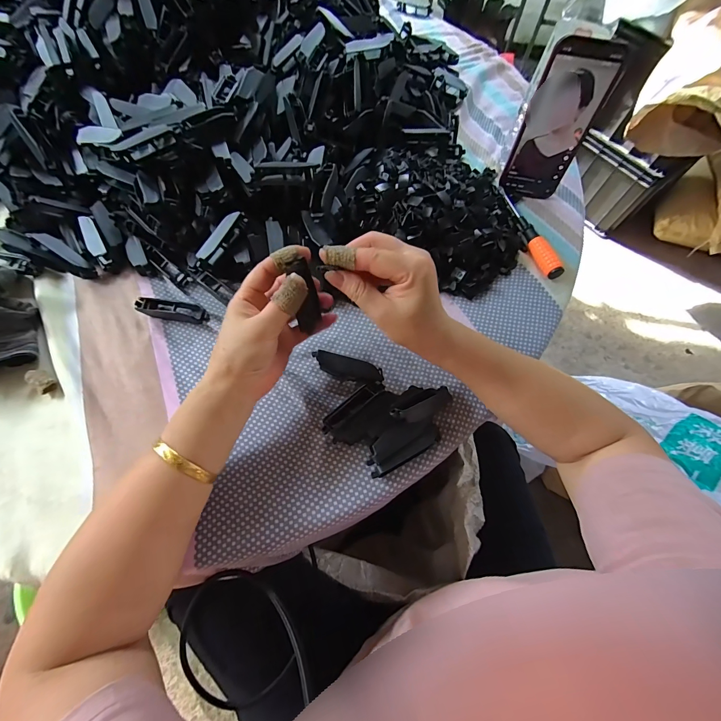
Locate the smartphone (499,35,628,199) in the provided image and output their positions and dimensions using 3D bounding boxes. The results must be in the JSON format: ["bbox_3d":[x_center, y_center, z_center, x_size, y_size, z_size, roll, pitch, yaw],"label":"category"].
[{"bbox_3d":[0.234,-0.280,0.395,0.071,0.154,0.012,15,54,4],"label":"smartphone"}]

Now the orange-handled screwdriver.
[{"bbox_3d":[0.211,-0.169,0.415,0.017,0.020,0.156,-10,65,-7],"label":"orange-handled screwdriver"}]

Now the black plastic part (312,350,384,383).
[{"bbox_3d":[-0.013,0.008,0.331,0.072,0.019,0.019,12,64,4],"label":"black plastic part"}]

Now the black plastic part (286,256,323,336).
[{"bbox_3d":[-0.047,-0.054,0.280,0.021,0.067,0.013,-11,49,-8],"label":"black plastic part"}]

